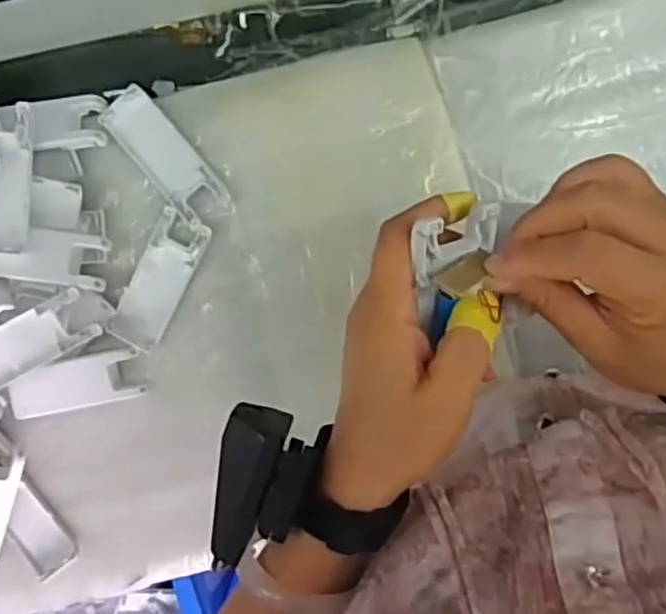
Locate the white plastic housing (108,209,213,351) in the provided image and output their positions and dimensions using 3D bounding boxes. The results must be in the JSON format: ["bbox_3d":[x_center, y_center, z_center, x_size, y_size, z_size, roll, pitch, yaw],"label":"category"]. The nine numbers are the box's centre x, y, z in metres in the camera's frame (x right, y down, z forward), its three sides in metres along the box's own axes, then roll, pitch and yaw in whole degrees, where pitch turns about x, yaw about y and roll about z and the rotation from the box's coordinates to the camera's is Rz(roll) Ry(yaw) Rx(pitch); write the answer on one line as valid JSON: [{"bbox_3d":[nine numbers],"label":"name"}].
[{"bbox_3d":[-0.130,-0.019,0.534,0.037,0.012,0.103,29,97,2],"label":"white plastic housing"}]

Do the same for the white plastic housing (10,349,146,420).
[{"bbox_3d":[-0.195,0.059,0.548,0.097,0.006,0.042,-10,108,-1],"label":"white plastic housing"}]

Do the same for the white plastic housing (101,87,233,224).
[{"bbox_3d":[-0.120,-0.107,0.525,0.039,0.009,0.110,-40,91,7],"label":"white plastic housing"}]

